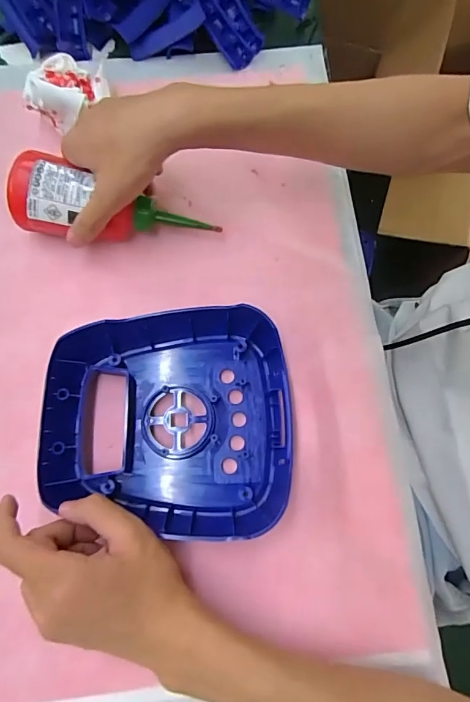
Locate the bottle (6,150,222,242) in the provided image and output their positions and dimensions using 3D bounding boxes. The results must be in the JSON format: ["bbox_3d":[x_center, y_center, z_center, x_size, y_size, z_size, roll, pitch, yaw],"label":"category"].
[{"bbox_3d":[-0.102,-0.122,0.378,0.169,0.042,0.059,10,72,-12],"label":"bottle"}]

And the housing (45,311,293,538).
[{"bbox_3d":[-0.049,0.051,0.335,0.179,0.036,0.166,0,72,-1],"label":"housing"}]

